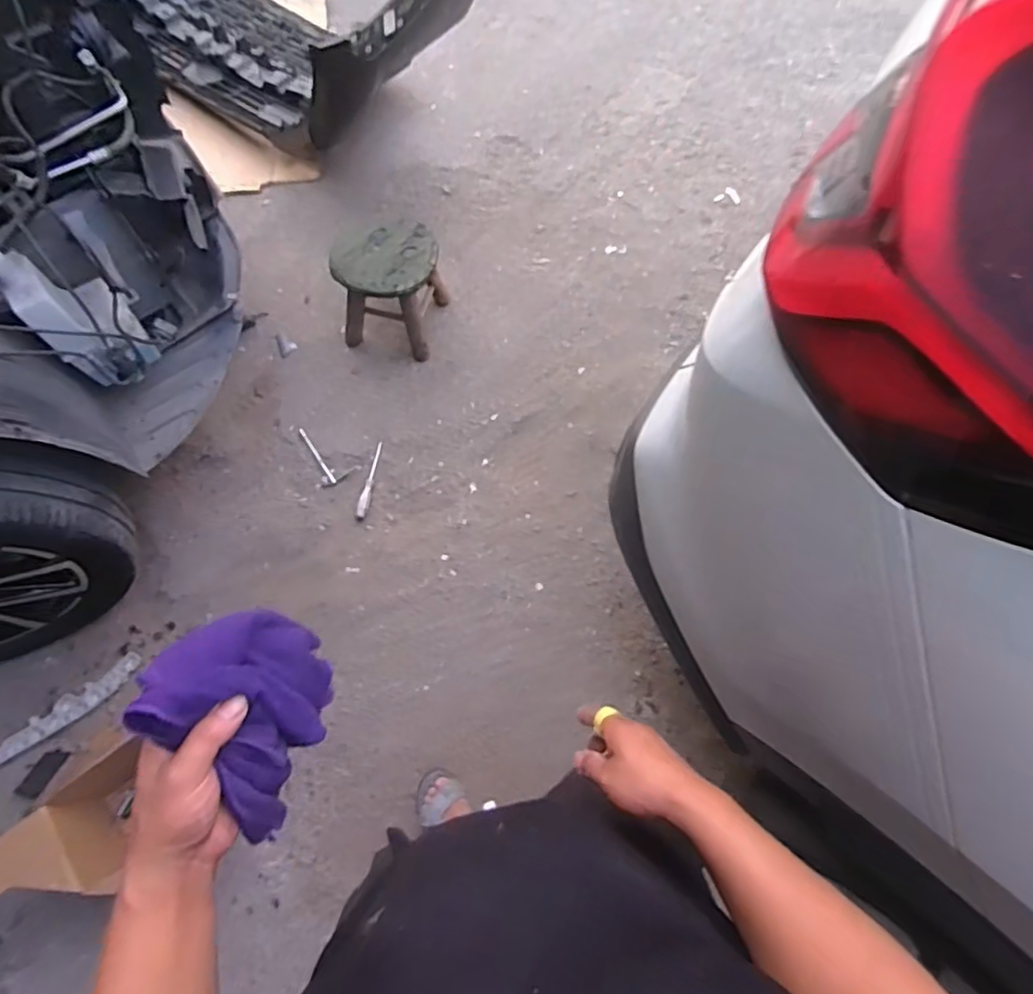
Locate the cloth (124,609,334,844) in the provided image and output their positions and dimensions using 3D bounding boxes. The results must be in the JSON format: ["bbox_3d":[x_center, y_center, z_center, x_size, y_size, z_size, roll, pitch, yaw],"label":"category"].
[{"bbox_3d":[-0.184,0.151,0.430,0.108,0.103,0.125,-37,73,-16],"label":"cloth"}]

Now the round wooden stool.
[{"bbox_3d":[-0.346,-0.575,1.663,0.252,0.302,0.222,13,68,4],"label":"round wooden stool"}]

